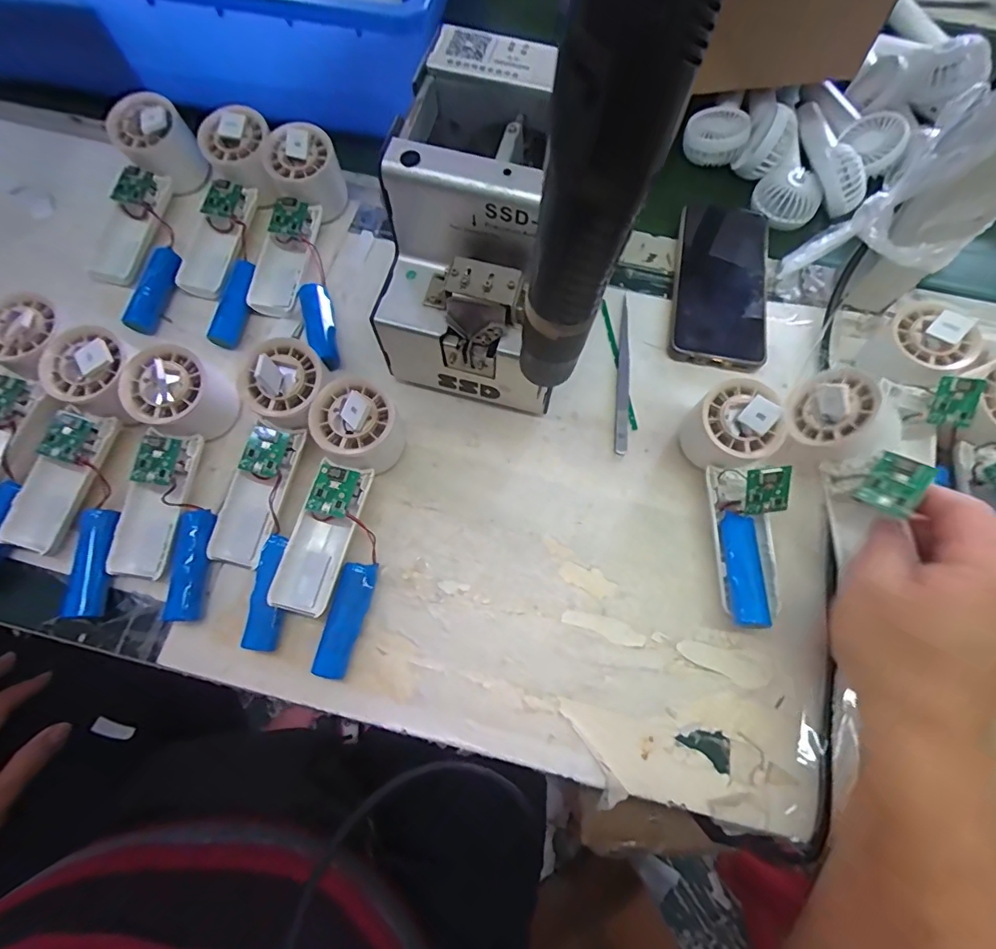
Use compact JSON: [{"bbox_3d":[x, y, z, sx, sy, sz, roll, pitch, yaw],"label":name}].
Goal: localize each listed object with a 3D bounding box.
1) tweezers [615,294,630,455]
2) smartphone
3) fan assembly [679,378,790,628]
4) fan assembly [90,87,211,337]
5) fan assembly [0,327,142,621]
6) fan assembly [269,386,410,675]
[{"bbox_3d":[0.103,-0.084,0.391,0.010,0.004,0.141,6,72,2],"label":"tweezers"},{"bbox_3d":[0.192,-0.163,0.408,0.080,0.013,0.156,10,72,4],"label":"smartphone"},{"bbox_3d":[0.166,0.018,0.325,0.051,0.060,0.157,0,72,0],"label":"fan assembly"},{"bbox_3d":[-0.302,-0.220,0.412,0.072,0.054,0.195,2,85,1],"label":"fan assembly"},{"bbox_3d":[-0.294,-0.003,0.330,0.083,0.060,0.186,7,72,3],"label":"fan assembly"},{"bbox_3d":[-0.109,0.033,0.321,0.063,0.055,0.188,10,72,4],"label":"fan assembly"}]

